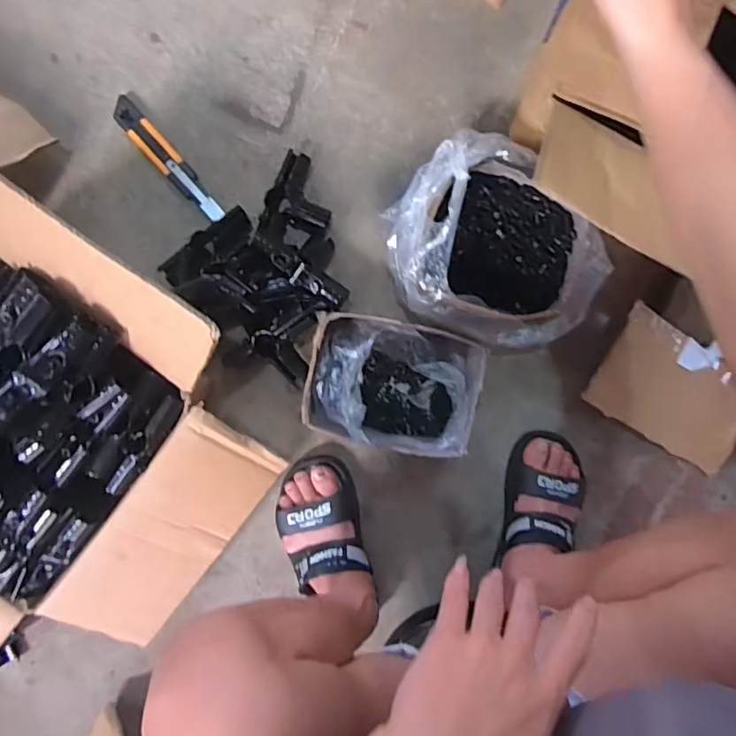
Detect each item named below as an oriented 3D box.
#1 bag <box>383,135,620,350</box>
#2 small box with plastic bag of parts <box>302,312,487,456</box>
[{"bbox_3d":[0.152,-0.139,0.668,0.264,0.127,0.218,41,93,-8],"label":"bag"},{"bbox_3d":[0.031,0.016,0.690,0.210,0.117,0.150,15,96,-5],"label":"small box with plastic bag of parts"}]

